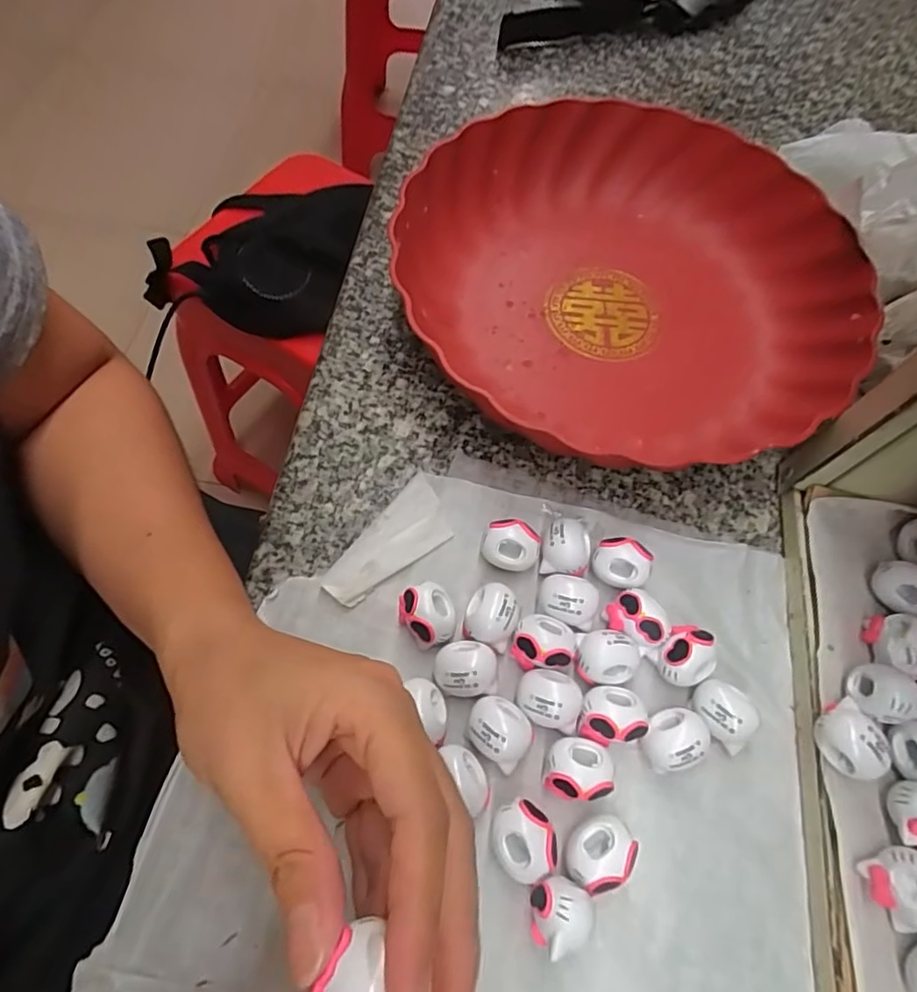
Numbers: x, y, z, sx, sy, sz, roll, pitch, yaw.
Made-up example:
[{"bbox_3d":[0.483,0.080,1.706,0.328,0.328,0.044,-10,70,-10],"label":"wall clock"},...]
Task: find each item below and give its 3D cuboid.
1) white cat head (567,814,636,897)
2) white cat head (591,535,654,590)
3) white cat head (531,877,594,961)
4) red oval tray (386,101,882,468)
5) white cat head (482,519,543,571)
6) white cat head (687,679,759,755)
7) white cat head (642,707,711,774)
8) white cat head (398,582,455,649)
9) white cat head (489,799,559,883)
[{"bbox_3d":[0.050,0.128,0.206,0.021,0.019,0.024,41,69,16],"label":"white cat head"},{"bbox_3d":[0.072,0.030,0.252,0.024,0.017,0.019,23,65,9],"label":"white cat head"},{"bbox_3d":[0.035,0.143,0.196,0.019,0.025,0.020,-3,64,-3],"label":"white cat head"},{"bbox_3d":[0.089,-0.124,0.315,0.242,0.043,0.224,6,64,1],"label":"red oval tray"},{"bbox_3d":[0.023,0.023,0.254,0.025,0.019,0.019,9,64,3],"label":"white cat head"},{"bbox_3d":[0.106,0.088,0.229,0.019,0.021,0.026,-28,68,-14],"label":"white cat head"},{"bbox_3d":[0.083,0.095,0.223,0.023,0.020,0.020,-29,68,-15],"label":"white cat head"},{"bbox_3d":[-0.013,0.050,0.237,0.022,0.017,0.025,-17,66,-10],"label":"white cat head"},{"bbox_3d":[0.023,0.124,0.207,0.021,0.021,0.025,-10,65,-6],"label":"white cat head"}]

